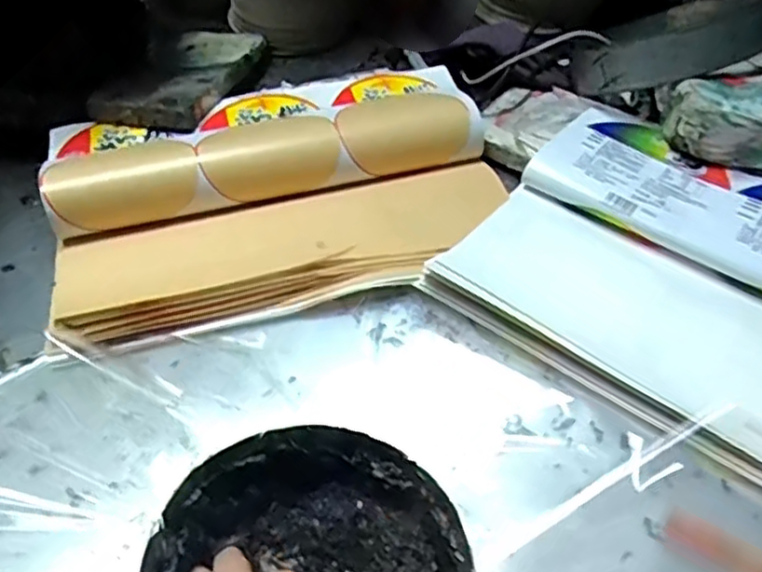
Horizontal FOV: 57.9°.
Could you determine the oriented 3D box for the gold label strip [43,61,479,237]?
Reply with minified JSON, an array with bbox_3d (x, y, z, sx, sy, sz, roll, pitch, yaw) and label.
[{"bbox_3d":[-0.107,-0.144,0.671,0.410,0.048,0.147,-13,50,-12],"label":"gold label strip"}]

